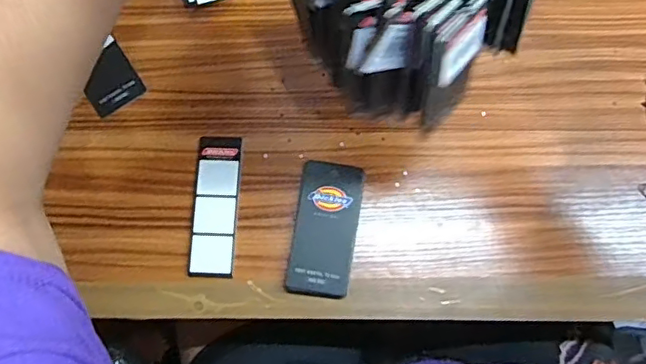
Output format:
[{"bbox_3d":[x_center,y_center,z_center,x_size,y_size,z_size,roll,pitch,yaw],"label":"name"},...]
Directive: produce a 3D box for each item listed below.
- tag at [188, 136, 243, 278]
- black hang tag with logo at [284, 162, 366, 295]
[{"bbox_3d":[-0.092,0.020,0.484,0.037,0.005,0.122,2,77,0],"label":"tag"},{"bbox_3d":[0.002,0.039,0.473,0.053,0.016,0.110,8,77,3],"label":"black hang tag with logo"}]

